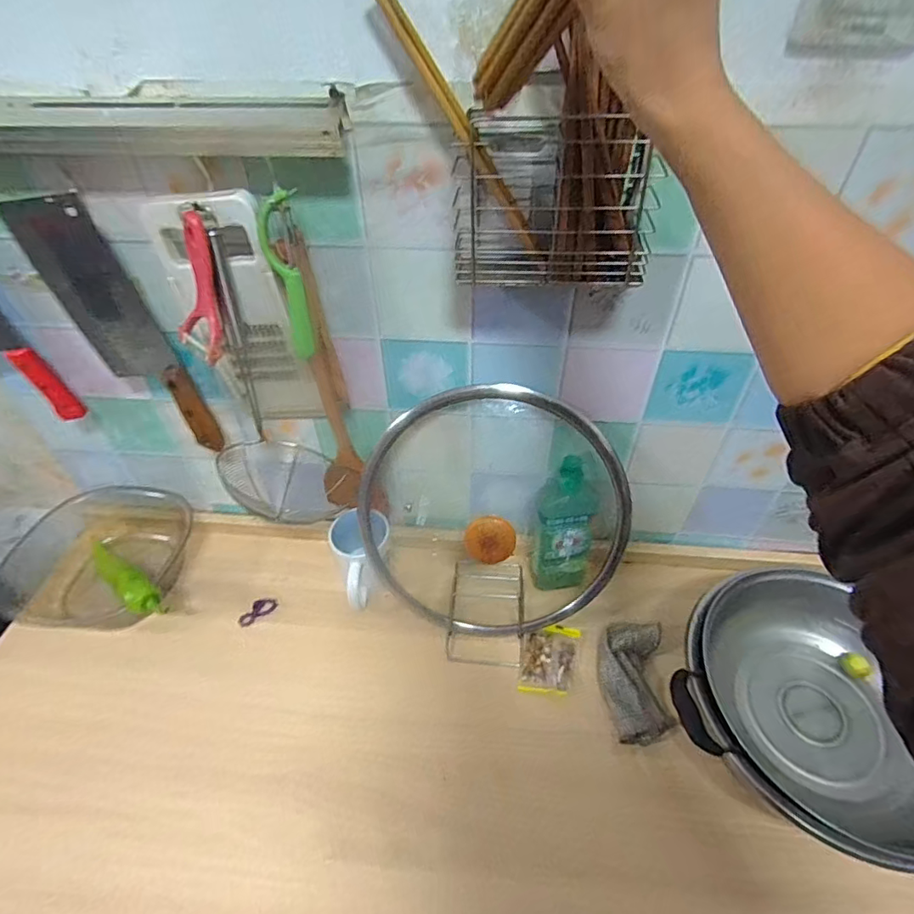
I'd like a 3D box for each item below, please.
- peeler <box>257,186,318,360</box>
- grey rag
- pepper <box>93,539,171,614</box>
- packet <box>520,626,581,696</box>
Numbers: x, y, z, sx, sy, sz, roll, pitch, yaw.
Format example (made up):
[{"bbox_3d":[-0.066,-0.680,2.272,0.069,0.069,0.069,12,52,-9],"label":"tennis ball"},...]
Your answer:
[{"bbox_3d":[-0.154,-0.165,0.480,0.034,0.151,0.029,-13,46,-13],"label":"peeler"},{"bbox_3d":[0.215,0.268,0.628,0.080,0.039,0.140,0,44,0],"label":"grey rag"},{"bbox_3d":[-0.446,0.153,0.684,0.271,0.039,0.040,10,41,42],"label":"pepper"},{"bbox_3d":[0.117,0.256,0.655,0.068,0.015,0.085,6,45,7],"label":"packet"}]

